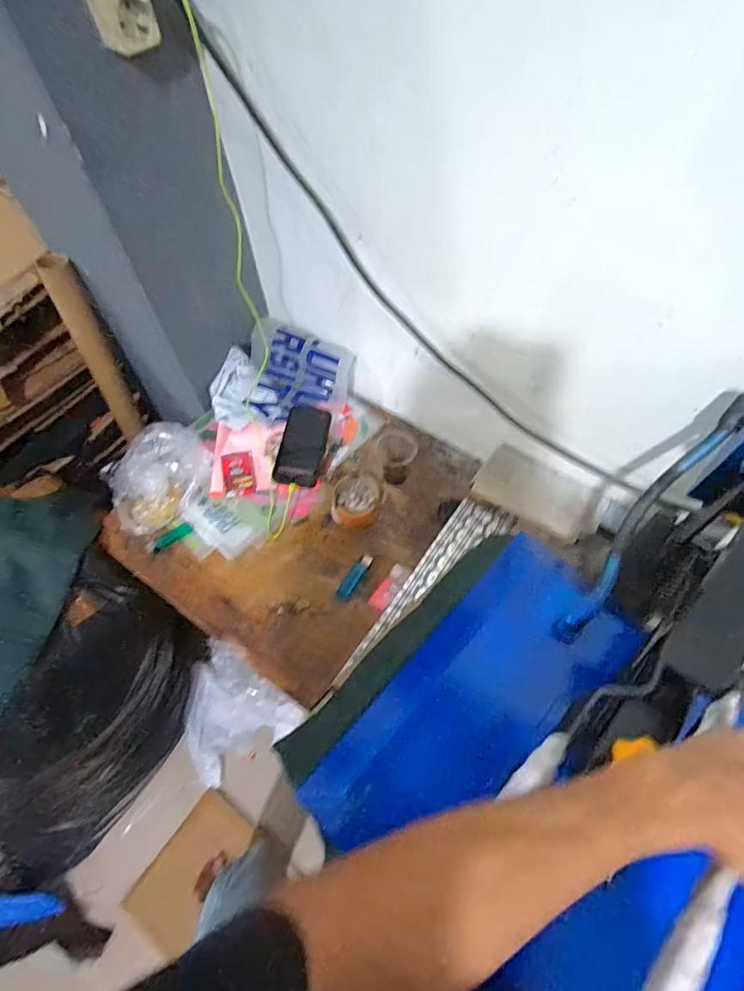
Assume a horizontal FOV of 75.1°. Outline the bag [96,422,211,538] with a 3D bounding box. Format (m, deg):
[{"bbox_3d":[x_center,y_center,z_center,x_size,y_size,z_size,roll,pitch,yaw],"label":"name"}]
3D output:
[{"bbox_3d":[-0.365,-0.041,0.823,0.114,0.131,0.196,23,63,17],"label":"bag"}]

